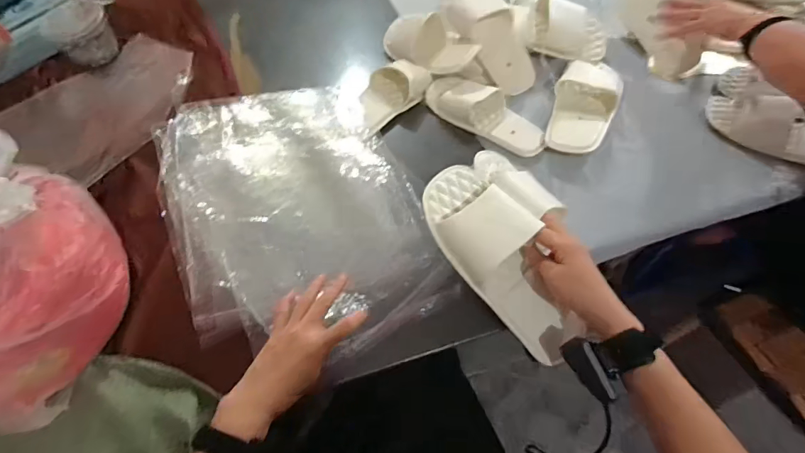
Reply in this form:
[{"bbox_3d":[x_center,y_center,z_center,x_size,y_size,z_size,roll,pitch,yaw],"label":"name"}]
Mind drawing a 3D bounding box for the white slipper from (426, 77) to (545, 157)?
[{"bbox_3d":[0.147,-0.205,0.746,0.228,0.048,0.089,26,62,16],"label":"white slipper"}]

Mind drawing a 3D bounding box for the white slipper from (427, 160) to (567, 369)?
[{"bbox_3d":[0.120,0.043,0.530,0.107,0.062,0.265,-27,84,-15],"label":"white slipper"}]

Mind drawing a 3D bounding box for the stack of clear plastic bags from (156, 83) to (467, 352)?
[{"bbox_3d":[-0.162,-0.033,0.619,0.335,0.024,0.448,-22,67,-15],"label":"stack of clear plastic bags"}]

